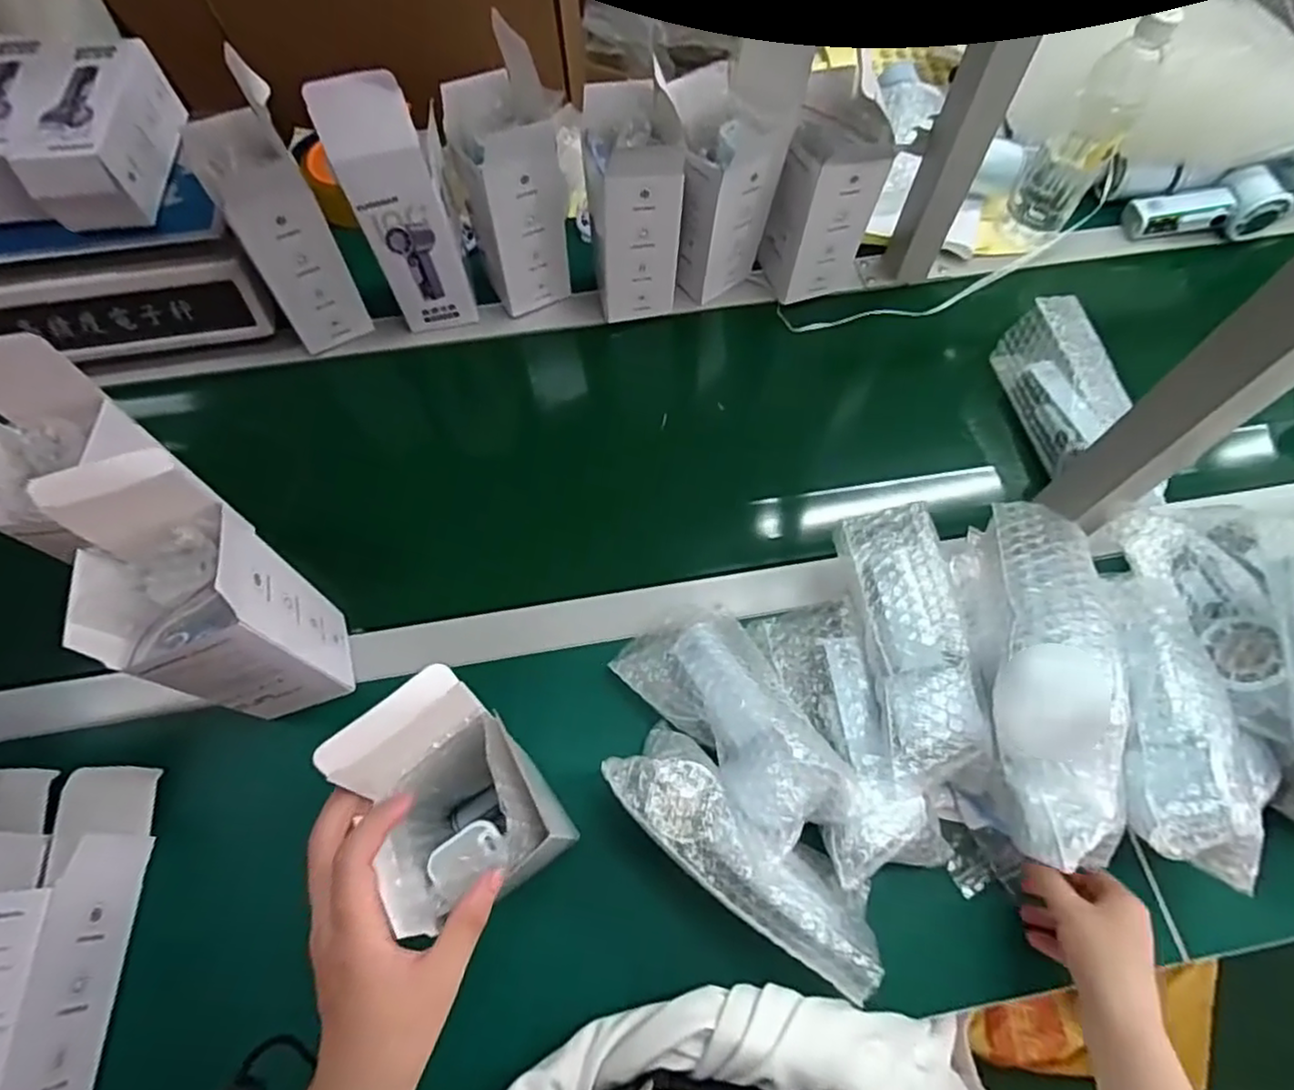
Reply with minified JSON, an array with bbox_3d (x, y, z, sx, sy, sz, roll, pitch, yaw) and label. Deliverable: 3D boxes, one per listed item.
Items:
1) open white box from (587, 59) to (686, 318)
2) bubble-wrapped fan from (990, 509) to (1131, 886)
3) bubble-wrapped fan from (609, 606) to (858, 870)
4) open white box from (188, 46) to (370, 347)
[{"bbox_3d":[-0.013,-0.317,0.631,0.082,0.181,0.097,-6,67,-3],"label":"open white box"},{"bbox_3d":[0.278,0.080,0.451,0.083,0.068,0.245,8,68,3],"label":"bubble-wrapped fan"},{"bbox_3d":[0.064,0.122,0.489,0.104,0.054,0.191,-31,50,-13],"label":"bubble-wrapped fan"},{"bbox_3d":[-0.326,-0.285,0.601,0.079,0.211,0.077,-27,70,-11],"label":"open white box"}]

